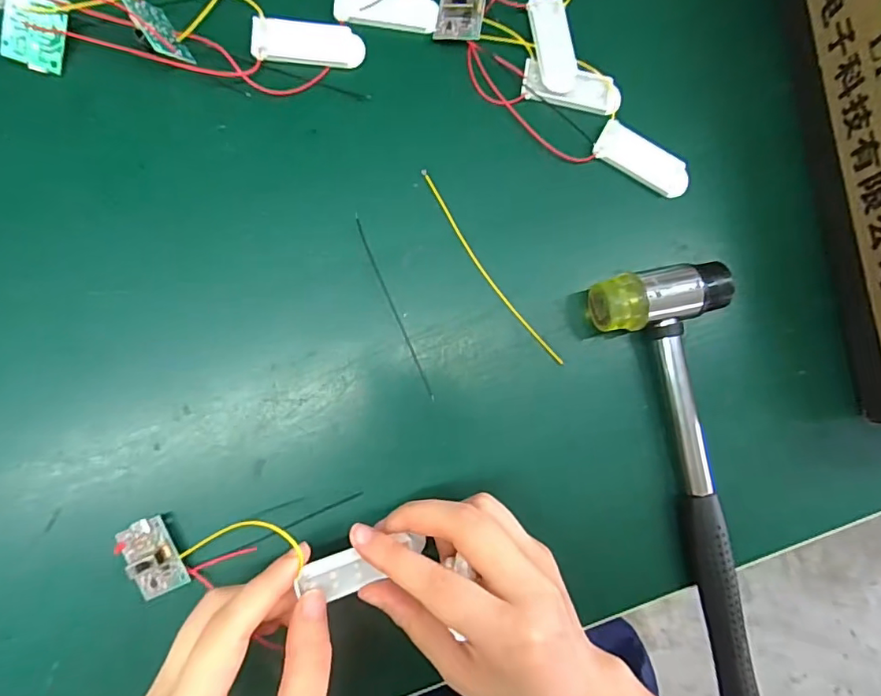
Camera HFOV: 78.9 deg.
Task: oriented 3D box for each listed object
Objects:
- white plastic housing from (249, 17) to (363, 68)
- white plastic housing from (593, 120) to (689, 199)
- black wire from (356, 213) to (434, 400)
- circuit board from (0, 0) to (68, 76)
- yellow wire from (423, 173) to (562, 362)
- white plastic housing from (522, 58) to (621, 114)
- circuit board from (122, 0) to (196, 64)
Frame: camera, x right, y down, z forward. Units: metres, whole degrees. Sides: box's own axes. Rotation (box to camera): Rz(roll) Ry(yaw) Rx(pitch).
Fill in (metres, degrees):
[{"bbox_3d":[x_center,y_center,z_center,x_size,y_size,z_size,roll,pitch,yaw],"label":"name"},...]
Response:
[{"bbox_3d":[-0.071,-0.164,0.287,0.058,0.004,0.023,3,86,-7],"label":"white plastic housing"},{"bbox_3d":[0.115,-0.106,0.304,0.056,0.006,0.021,28,83,-4],"label":"white plastic housing"},{"bbox_3d":[-0.025,-0.022,0.286,0.004,0.004,0.106,-22,89,-8],"label":"black wire"},{"bbox_3d":[-0.201,-0.158,0.265,0.026,0.004,0.035,13,108,-23],"label":"circuit board"},{"bbox_3d":[0.027,-0.042,0.292,0.008,0.004,0.128,-36,91,-8],"label":"yellow wire"},{"bbox_3d":[0.074,-0.147,0.300,0.056,0.004,0.023,9,85,-6],"label":"white plastic housing"},{"bbox_3d":[-0.143,-0.162,0.272,0.004,0.025,0.035,-33,92,27],"label":"circuit board"}]

